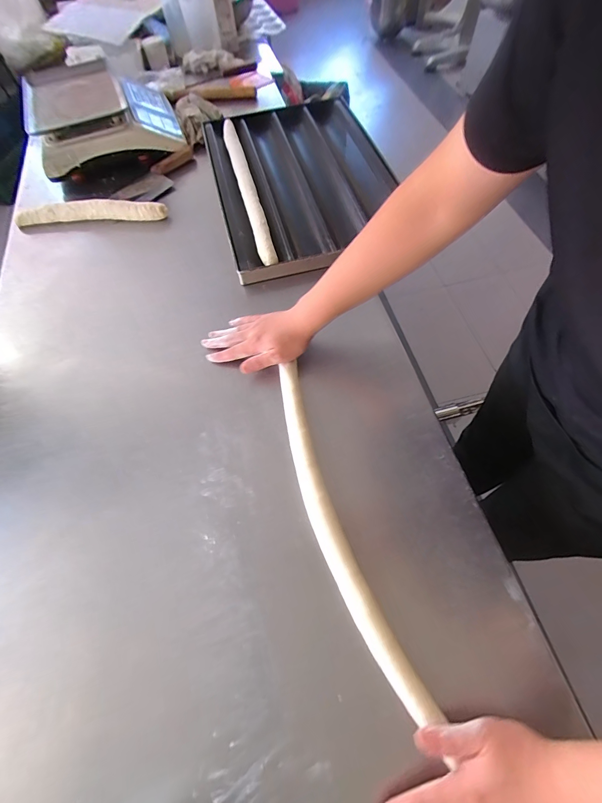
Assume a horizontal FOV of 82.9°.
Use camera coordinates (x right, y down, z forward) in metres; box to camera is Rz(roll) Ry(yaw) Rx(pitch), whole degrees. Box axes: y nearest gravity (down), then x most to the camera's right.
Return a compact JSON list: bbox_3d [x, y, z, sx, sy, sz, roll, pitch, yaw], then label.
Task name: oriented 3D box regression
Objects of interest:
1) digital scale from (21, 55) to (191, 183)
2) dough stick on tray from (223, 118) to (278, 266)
[{"bbox_3d":[-0.509,-0.742,0.885,0.335,0.125,0.375,-22,64,-8],"label":"digital scale"},{"bbox_3d":[-0.127,-0.505,0.801,0.038,0.033,0.556,-15,63,-4],"label":"dough stick on tray"}]

